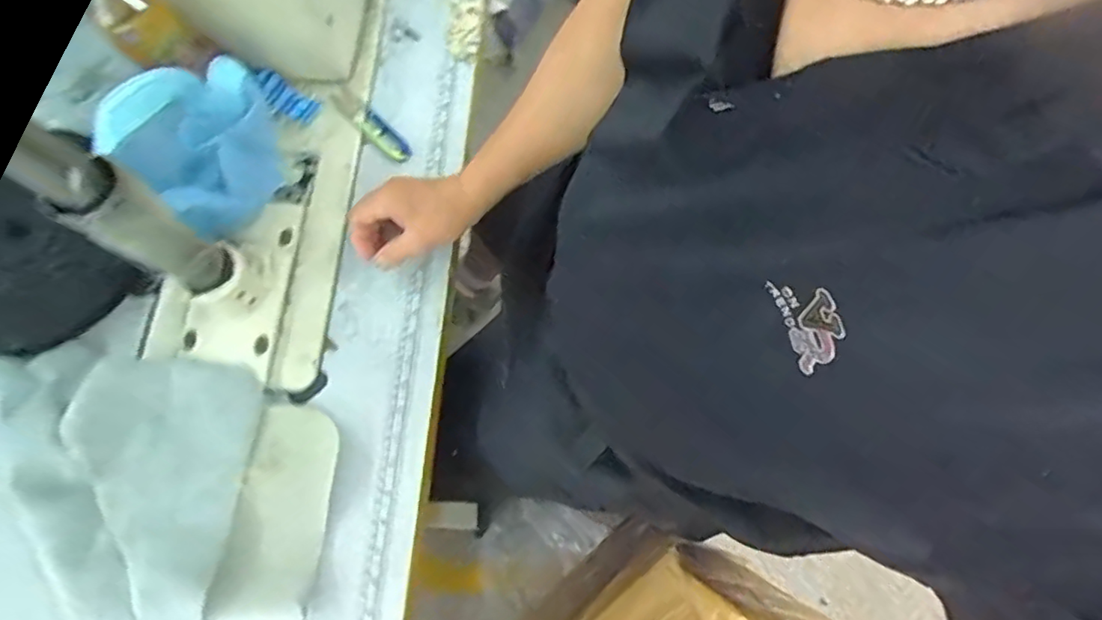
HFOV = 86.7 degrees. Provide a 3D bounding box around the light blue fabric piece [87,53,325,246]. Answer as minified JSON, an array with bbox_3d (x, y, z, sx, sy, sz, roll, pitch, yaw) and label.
[{"bbox_3d":[-0.316,-0.170,0.571,0.123,0.119,0.193,33,77,10],"label":"light blue fabric piece"}]

